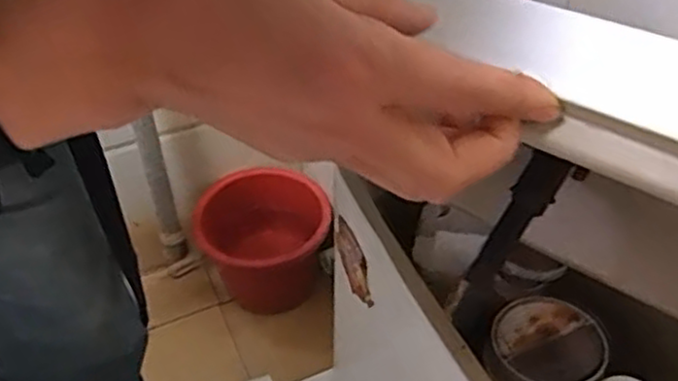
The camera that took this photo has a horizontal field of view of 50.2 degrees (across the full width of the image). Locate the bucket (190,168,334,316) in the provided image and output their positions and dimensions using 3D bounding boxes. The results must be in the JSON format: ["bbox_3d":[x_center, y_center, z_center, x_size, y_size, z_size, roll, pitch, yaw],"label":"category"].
[{"bbox_3d":[-0.125,0.084,1.242,0.216,0.155,0.200,-1,42,1],"label":"bucket"}]

